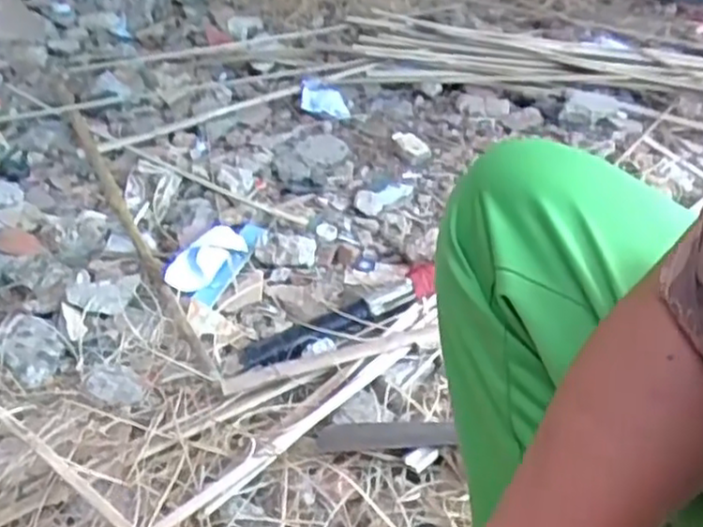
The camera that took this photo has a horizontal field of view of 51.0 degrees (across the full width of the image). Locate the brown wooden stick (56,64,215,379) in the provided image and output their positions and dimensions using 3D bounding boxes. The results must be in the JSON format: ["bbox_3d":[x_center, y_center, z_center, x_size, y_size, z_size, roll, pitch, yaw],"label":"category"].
[{"bbox_3d":[-0.442,-0.160,1.322,0.034,0.027,1.117,-21,41,-19],"label":"brown wooden stick"}]

